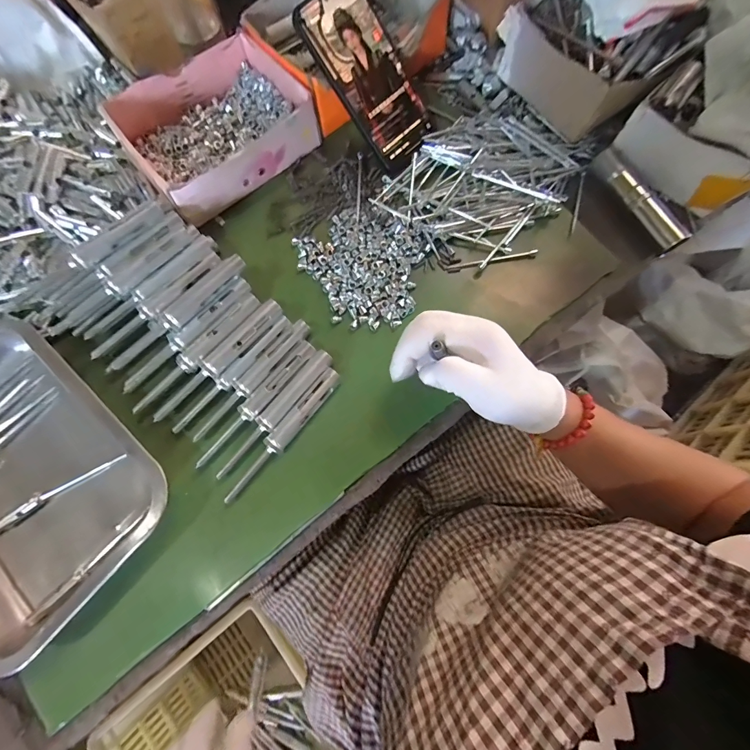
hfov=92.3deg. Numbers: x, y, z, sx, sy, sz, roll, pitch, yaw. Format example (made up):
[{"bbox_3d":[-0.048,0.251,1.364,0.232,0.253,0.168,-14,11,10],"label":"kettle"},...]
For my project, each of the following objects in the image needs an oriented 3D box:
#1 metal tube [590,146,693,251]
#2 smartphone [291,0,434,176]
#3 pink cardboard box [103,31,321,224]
[{"bbox_3d":[0.264,-0.177,0.362,0.019,0.027,0.121,-28,77,-5],"label":"metal tube"},{"bbox_3d":[-0.002,-0.301,0.366,0.082,0.011,0.160,-44,115,-4],"label":"smartphone"},{"bbox_3d":[-0.168,-0.265,0.382,0.179,0.044,0.143,-38,78,-7],"label":"pink cardboard box"}]

